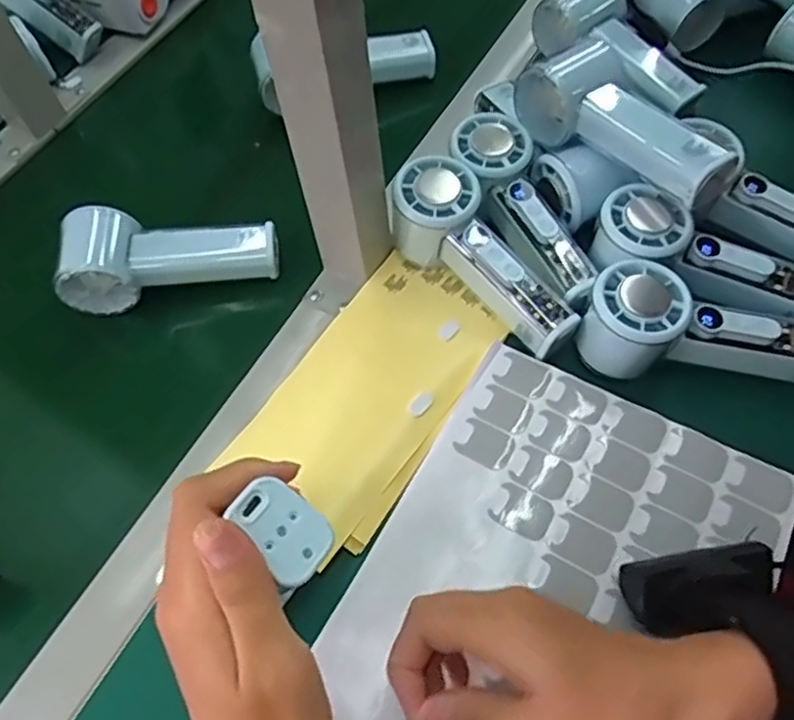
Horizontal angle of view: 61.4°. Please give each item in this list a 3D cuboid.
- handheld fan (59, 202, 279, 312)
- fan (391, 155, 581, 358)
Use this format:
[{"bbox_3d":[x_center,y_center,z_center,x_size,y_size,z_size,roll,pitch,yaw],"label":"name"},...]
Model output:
[{"bbox_3d":[-0.163,-0.075,0.478,0.149,0.046,0.057,-2,58,2],"label":"handheld fan"},{"bbox_3d":[0.056,-0.066,0.456,0.057,0.056,0.154,-38,79,-19],"label":"fan"}]

